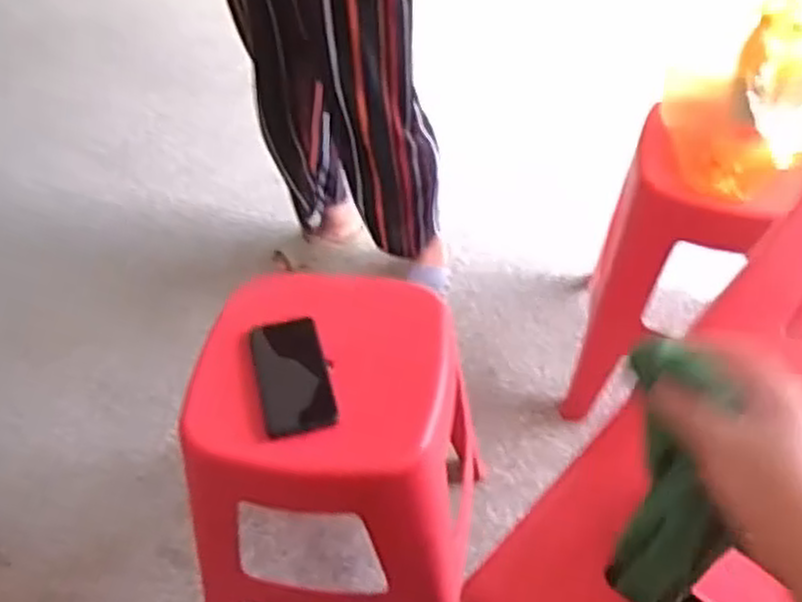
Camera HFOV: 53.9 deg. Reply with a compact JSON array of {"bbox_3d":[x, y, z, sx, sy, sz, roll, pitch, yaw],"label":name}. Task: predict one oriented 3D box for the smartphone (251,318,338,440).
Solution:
[{"bbox_3d":[-0.122,0.080,0.880,0.077,0.013,0.145,-10,55,-11],"label":"smartphone"}]

